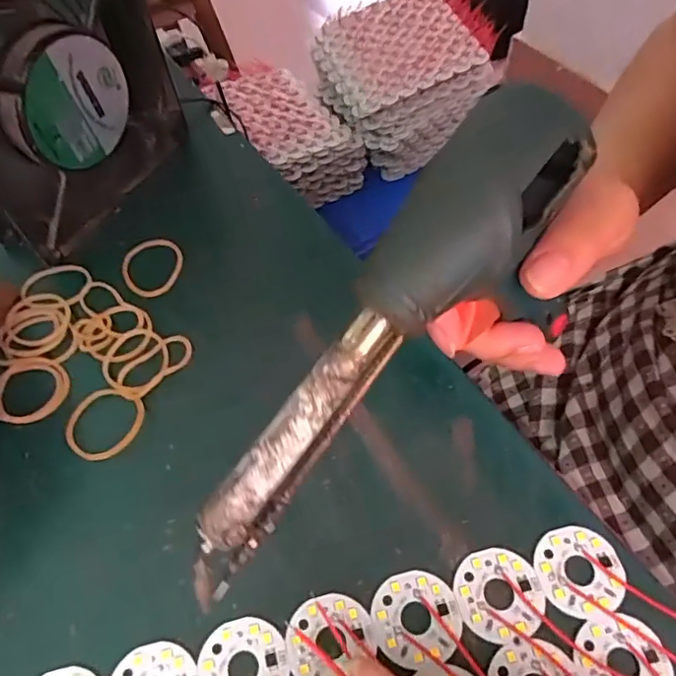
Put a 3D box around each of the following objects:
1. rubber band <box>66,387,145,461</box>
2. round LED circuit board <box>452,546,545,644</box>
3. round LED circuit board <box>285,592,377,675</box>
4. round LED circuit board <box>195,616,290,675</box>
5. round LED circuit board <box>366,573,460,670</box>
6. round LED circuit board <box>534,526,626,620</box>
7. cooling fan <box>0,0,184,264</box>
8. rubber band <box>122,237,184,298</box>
[{"bbox_3d":[-0.101,0.036,0.249,0.031,0.004,0.033,-1,57,2],"label":"rubber band"},{"bbox_3d":[0.057,0.090,0.205,0.031,0.004,0.030,-1,57,2],"label":"round LED circuit board"},{"bbox_3d":[-0.003,0.104,0.200,0.030,0.004,0.029,-1,57,2],"label":"round LED circuit board"},{"bbox_3d":[-0.032,0.111,0.196,0.030,0.004,0.030,-1,57,2],"label":"round LED circuit board"},{"bbox_3d":[0.027,0.098,0.202,0.031,0.004,0.030,-1,57,2],"label":"round LED circuit board"},{"bbox_3d":[0.087,0.083,0.208,0.030,0.004,0.030,-1,57,2],"label":"round LED circuit board"},{"bbox_3d":[-0.138,-0.118,0.282,0.041,0.120,0.122,24,61,17],"label":"cooling fan"},{"bbox_3d":[-0.095,-0.037,0.297,0.031,0.004,0.034,-1,57,2],"label":"rubber band"}]

